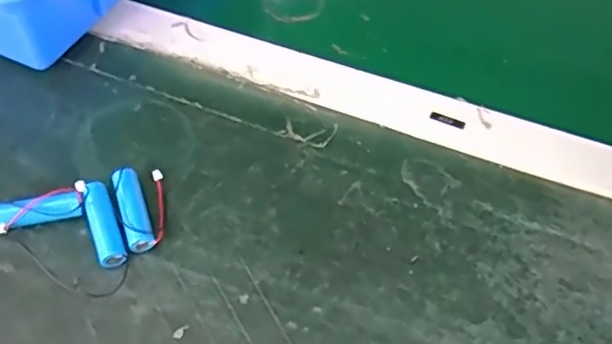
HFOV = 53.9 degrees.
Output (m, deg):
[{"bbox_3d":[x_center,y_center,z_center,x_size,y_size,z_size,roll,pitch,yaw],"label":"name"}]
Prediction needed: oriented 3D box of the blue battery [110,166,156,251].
[{"bbox_3d":[-0.097,0.021,0.337,0.015,0.014,0.050,-16,58,-15],"label":"blue battery"}]

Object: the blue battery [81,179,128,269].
[{"bbox_3d":[-0.111,0.028,0.329,0.016,0.015,0.047,-19,59,-17],"label":"blue battery"}]

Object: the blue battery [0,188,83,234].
[{"bbox_3d":[-0.148,0.023,0.330,0.049,0.016,0.014,-11,57,-12],"label":"blue battery"}]

